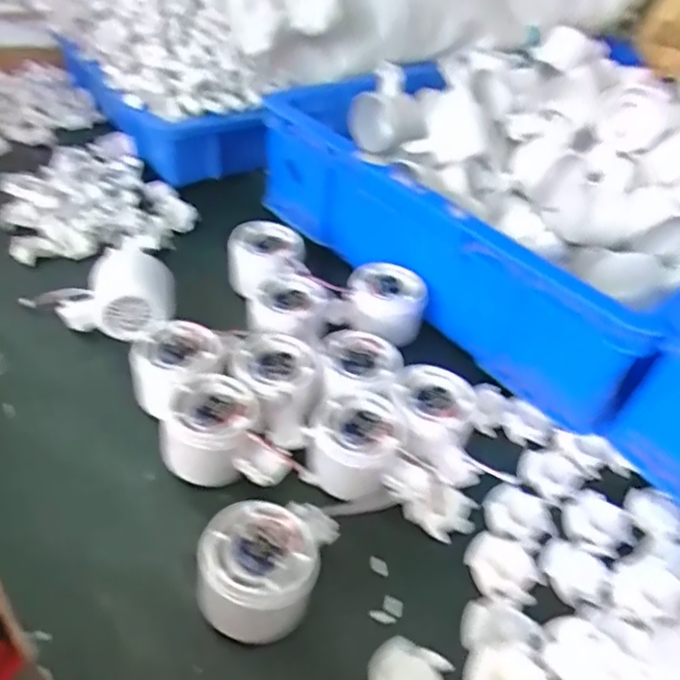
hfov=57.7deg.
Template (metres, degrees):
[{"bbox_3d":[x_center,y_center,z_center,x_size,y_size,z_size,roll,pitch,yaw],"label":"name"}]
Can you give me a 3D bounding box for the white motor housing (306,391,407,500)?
[{"bbox_3d":[0.009,0.070,0.415,0.059,0.042,0.054,4,43,-4],"label":"white motor housing"}]

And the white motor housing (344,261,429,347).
[{"bbox_3d":[0.039,-0.035,0.542,0.065,0.046,0.065,8,43,1],"label":"white motor housing"}]

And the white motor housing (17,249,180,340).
[{"bbox_3d":[-0.196,-0.038,0.512,0.112,0.056,0.069,8,43,0],"label":"white motor housing"}]

